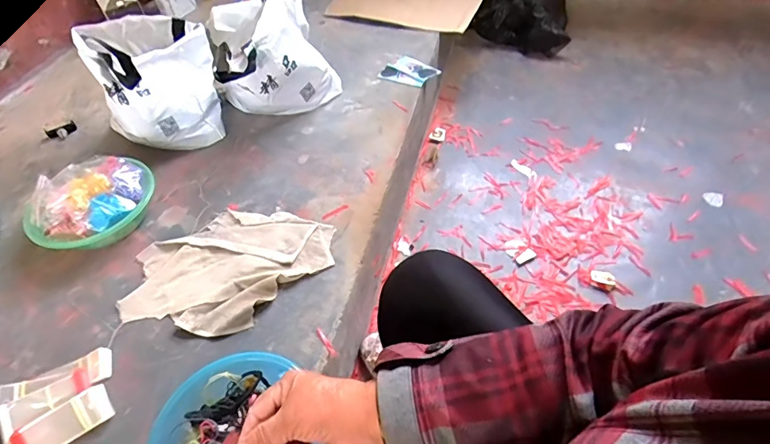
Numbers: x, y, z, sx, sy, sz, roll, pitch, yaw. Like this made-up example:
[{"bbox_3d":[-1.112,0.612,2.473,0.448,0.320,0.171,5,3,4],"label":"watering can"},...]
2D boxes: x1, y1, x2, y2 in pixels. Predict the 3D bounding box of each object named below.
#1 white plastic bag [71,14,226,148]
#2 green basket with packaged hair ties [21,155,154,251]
[{"bbox_3d":[-0.545,-0.362,1.081,0.236,0.243,0.300,-15,50,-7],"label":"white plastic bag"},{"bbox_3d":[-0.602,-0.037,0.898,0.234,0.108,0.219,10,52,14],"label":"green basket with packaged hair ties"}]

